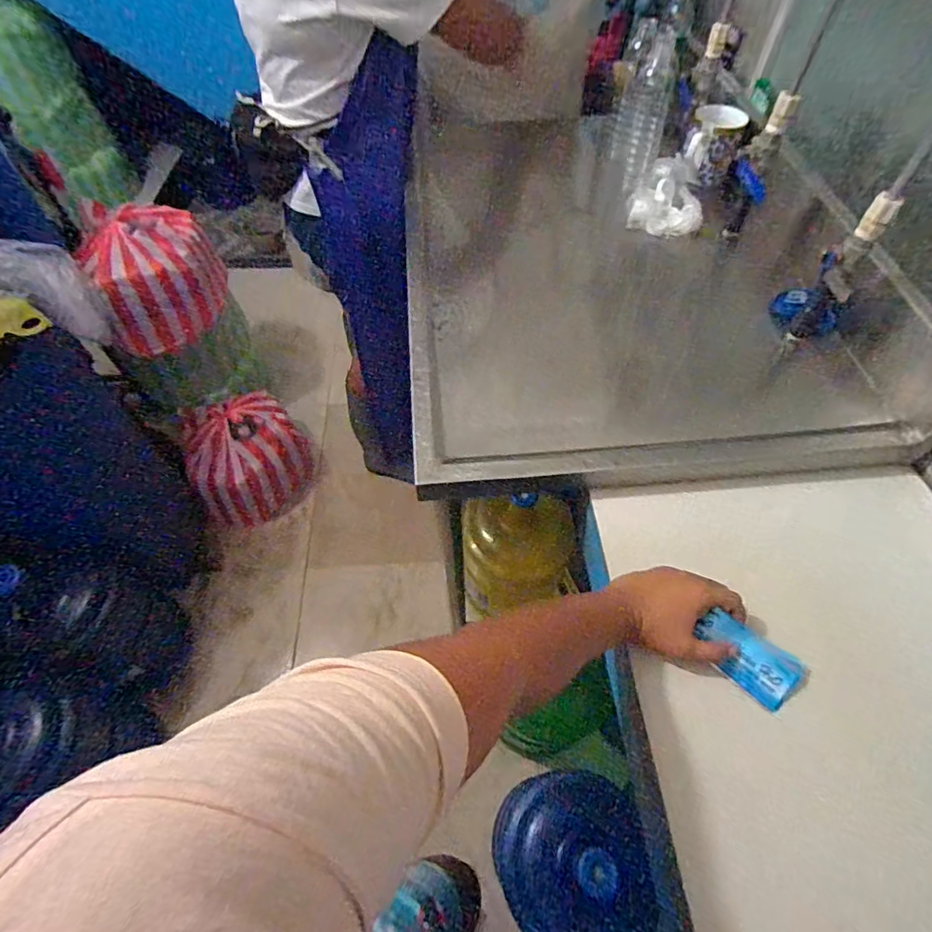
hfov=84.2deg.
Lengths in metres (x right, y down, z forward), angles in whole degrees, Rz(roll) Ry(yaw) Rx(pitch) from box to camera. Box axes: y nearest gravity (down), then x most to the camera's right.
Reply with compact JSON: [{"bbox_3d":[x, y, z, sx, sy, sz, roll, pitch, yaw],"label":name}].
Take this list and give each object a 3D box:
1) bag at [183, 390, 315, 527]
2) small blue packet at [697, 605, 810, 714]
[{"bbox_3d":[-0.626,-0.026,1.499,0.327,0.296,0.288,-38,65,-22],"label":"bag"},{"bbox_3d":[0.277,0.190,0.509,0.106,0.011,0.055,35,81,7],"label":"small blue packet"}]

